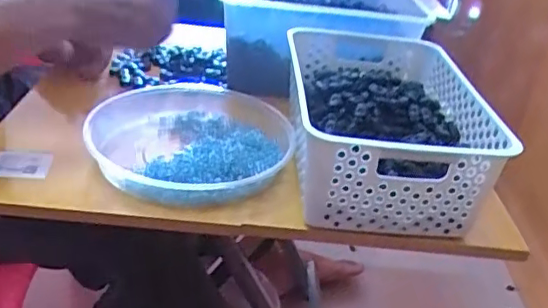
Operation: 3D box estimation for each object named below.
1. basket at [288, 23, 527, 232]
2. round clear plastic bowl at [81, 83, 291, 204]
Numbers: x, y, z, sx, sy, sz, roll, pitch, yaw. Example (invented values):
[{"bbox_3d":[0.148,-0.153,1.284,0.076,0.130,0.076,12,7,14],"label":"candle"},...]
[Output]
[{"bbox_3d":[0.118,-0.038,0.652,0.197,0.115,0.299,5,29,-5],"label":"basket"},{"bbox_3d":[-0.097,-0.018,0.670,0.219,0.056,0.254,1,30,-12],"label":"round clear plastic bowl"}]

